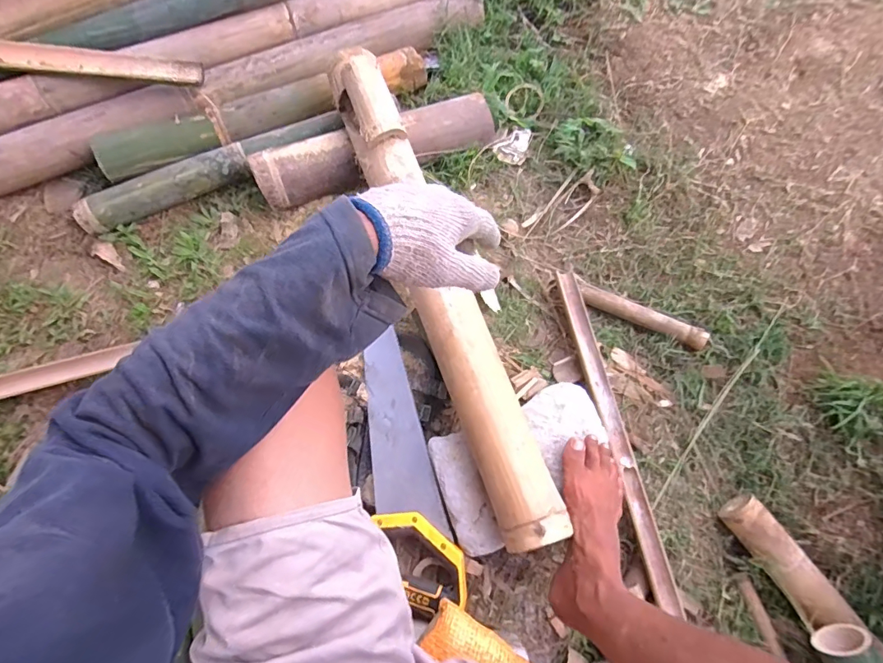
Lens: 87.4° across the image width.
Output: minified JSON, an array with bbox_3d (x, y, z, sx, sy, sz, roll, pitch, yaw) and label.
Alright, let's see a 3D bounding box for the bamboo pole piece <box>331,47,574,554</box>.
[{"bbox_3d":[-0.012,-0.089,0.683,0.083,0.070,0.787,-20,76,-5],"label":"bamboo pole piece"}]

